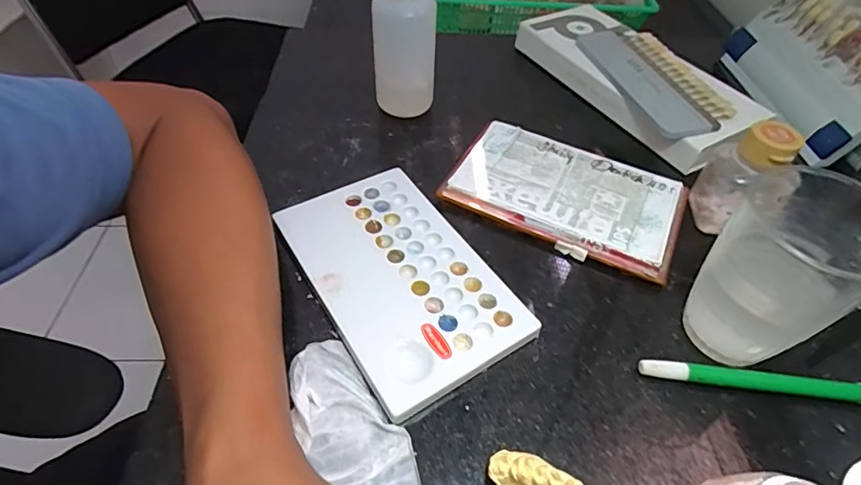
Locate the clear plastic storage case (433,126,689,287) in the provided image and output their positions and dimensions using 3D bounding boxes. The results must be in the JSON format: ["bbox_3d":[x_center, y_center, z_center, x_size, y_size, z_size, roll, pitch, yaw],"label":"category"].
[{"bbox_3d":[0.093,-0.034,0.335,0.151,0.014,0.089,23,52,16],"label":"clear plastic storage case"}]

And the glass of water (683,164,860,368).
[{"bbox_3d":[0.172,0.017,0.243,0.057,0.093,0.066,-27,56,-23],"label":"glass of water"}]

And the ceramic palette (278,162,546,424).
[{"bbox_3d":[-0.019,0.018,0.289,0.094,0.011,0.154,-25,55,-22],"label":"ceramic palette"}]

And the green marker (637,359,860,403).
[{"bbox_3d":[0.182,0.074,0.252,0.144,0.011,0.011,7,50,3],"label":"green marker"}]

